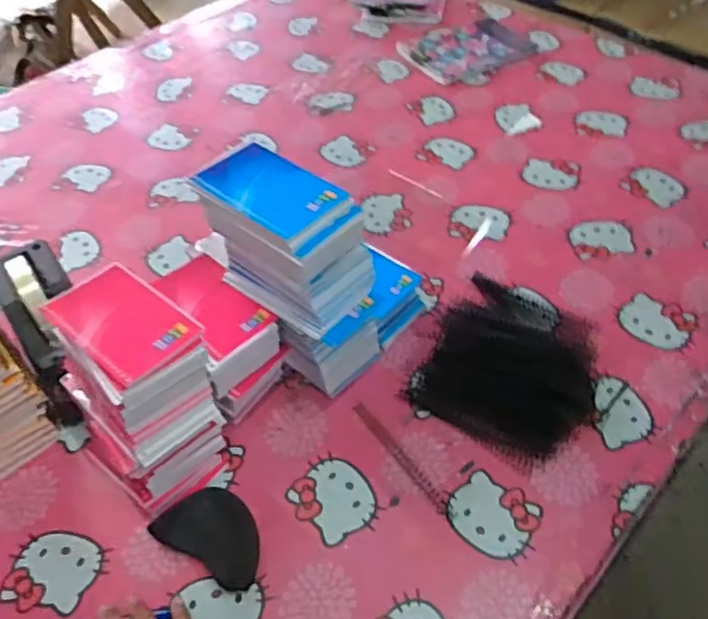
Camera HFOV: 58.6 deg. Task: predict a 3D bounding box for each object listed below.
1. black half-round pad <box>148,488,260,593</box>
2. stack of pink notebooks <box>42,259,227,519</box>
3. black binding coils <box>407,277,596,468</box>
[{"bbox_3d":[-0.128,0.206,0.585,0.103,0.014,0.066,32,67,7],"label":"black half-round pad"},{"bbox_3d":[-0.205,0.080,0.601,0.152,0.175,0.123,31,58,26],"label":"stack of pink notebooks"},{"bbox_3d":[0.173,0.050,0.680,0.187,0.066,0.194,29,57,25],"label":"black binding coils"}]

